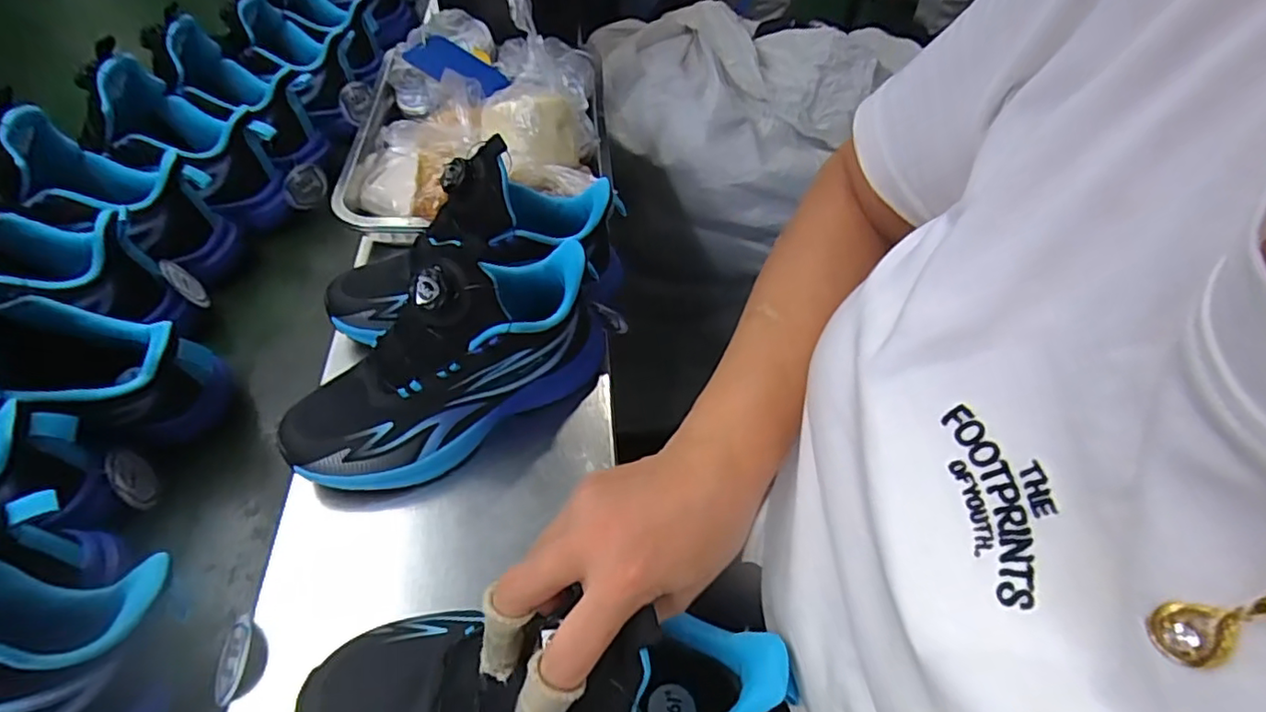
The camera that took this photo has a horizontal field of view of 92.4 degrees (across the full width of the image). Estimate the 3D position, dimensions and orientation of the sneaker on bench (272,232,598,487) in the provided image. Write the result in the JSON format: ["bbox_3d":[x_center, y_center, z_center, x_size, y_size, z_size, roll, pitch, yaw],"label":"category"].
[{"bbox_3d":[-0.134,0.003,0.443,0.229,0.164,0.086,-30,59,-25],"label":"sneaker on bench"}]

